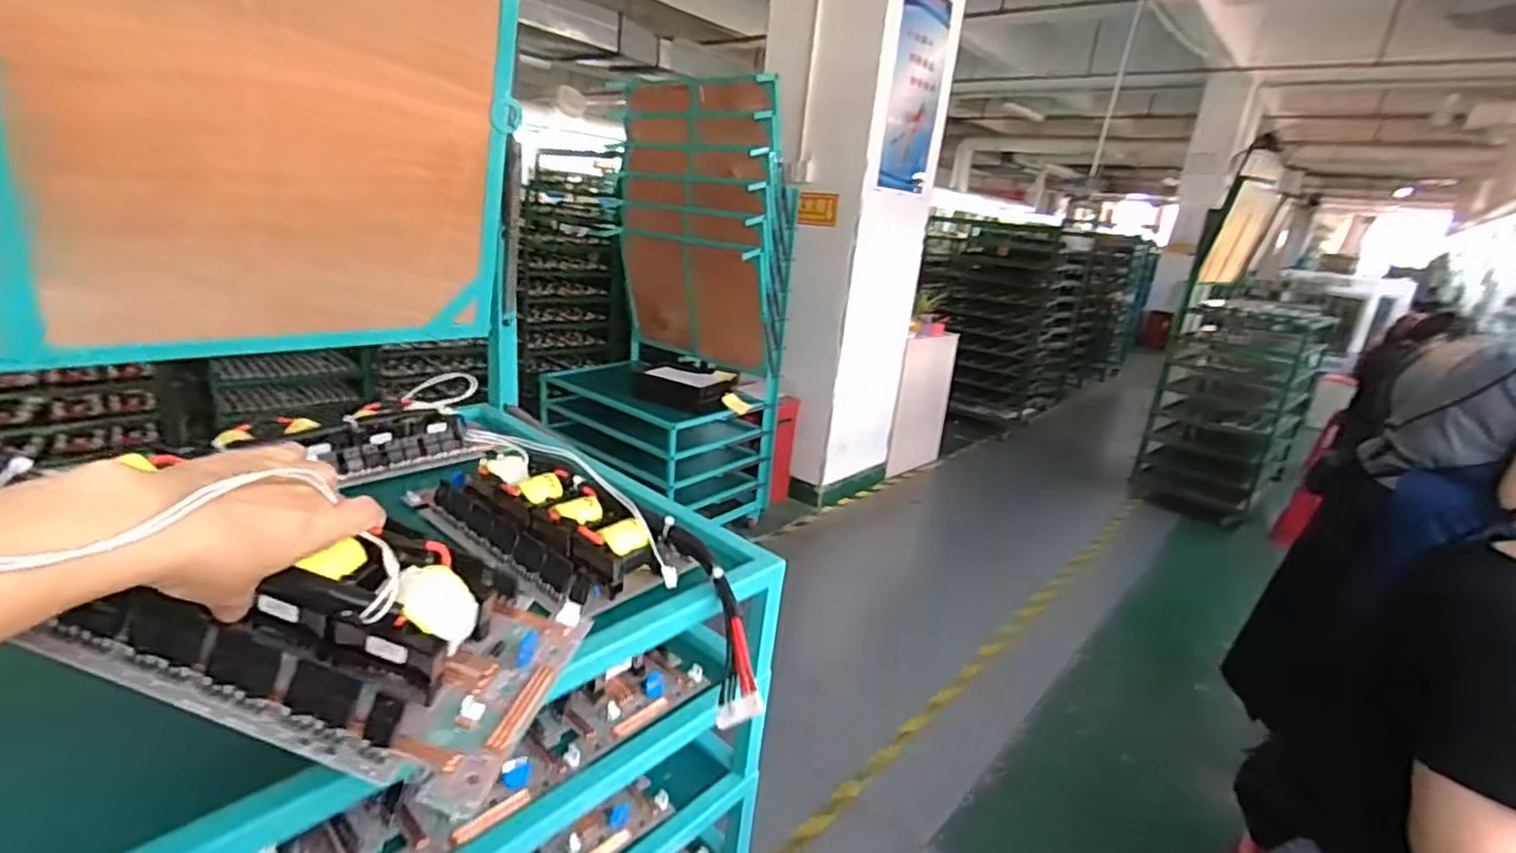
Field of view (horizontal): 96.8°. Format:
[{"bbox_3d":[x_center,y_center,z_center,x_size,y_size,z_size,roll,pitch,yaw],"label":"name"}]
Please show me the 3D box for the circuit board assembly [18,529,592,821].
[{"bbox_3d":[-0.213,0.102,0.361,0.200,0.082,0.130,8,18,6],"label":"circuit board assembly"}]

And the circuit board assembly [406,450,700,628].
[{"bbox_3d":[-0.191,0.083,0.622,0.292,0.055,0.136,21,23,39],"label":"circuit board assembly"}]

